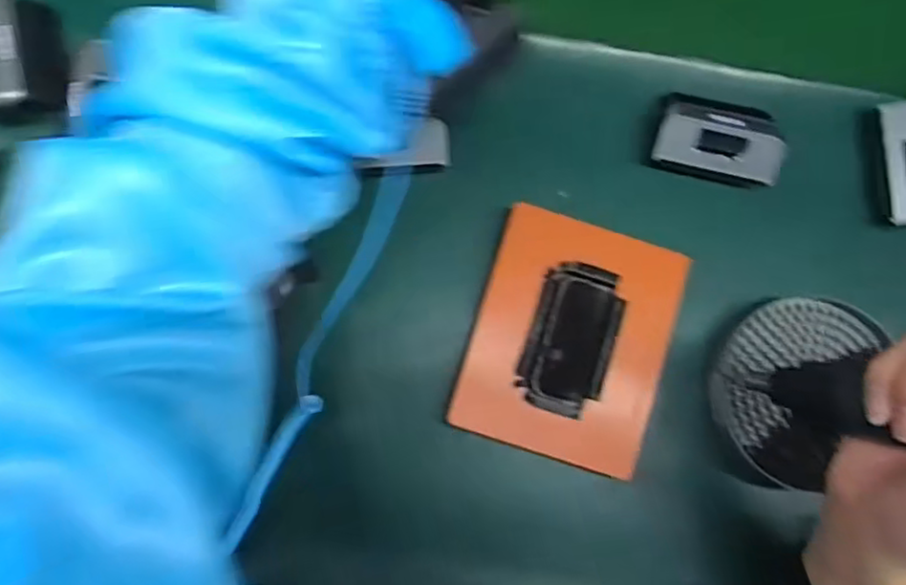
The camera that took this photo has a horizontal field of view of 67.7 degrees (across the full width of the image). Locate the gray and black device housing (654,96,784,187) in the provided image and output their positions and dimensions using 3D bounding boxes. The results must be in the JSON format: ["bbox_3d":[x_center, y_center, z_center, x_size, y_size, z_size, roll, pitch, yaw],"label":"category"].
[{"bbox_3d":[0.166,-0.095,0.424,0.077,0.030,0.054,11,81,-2],"label":"gray and black device housing"}]

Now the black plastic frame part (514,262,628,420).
[{"bbox_3d":[0.071,0.027,0.403,0.049,0.013,0.088,17,81,-1],"label":"black plastic frame part"}]

